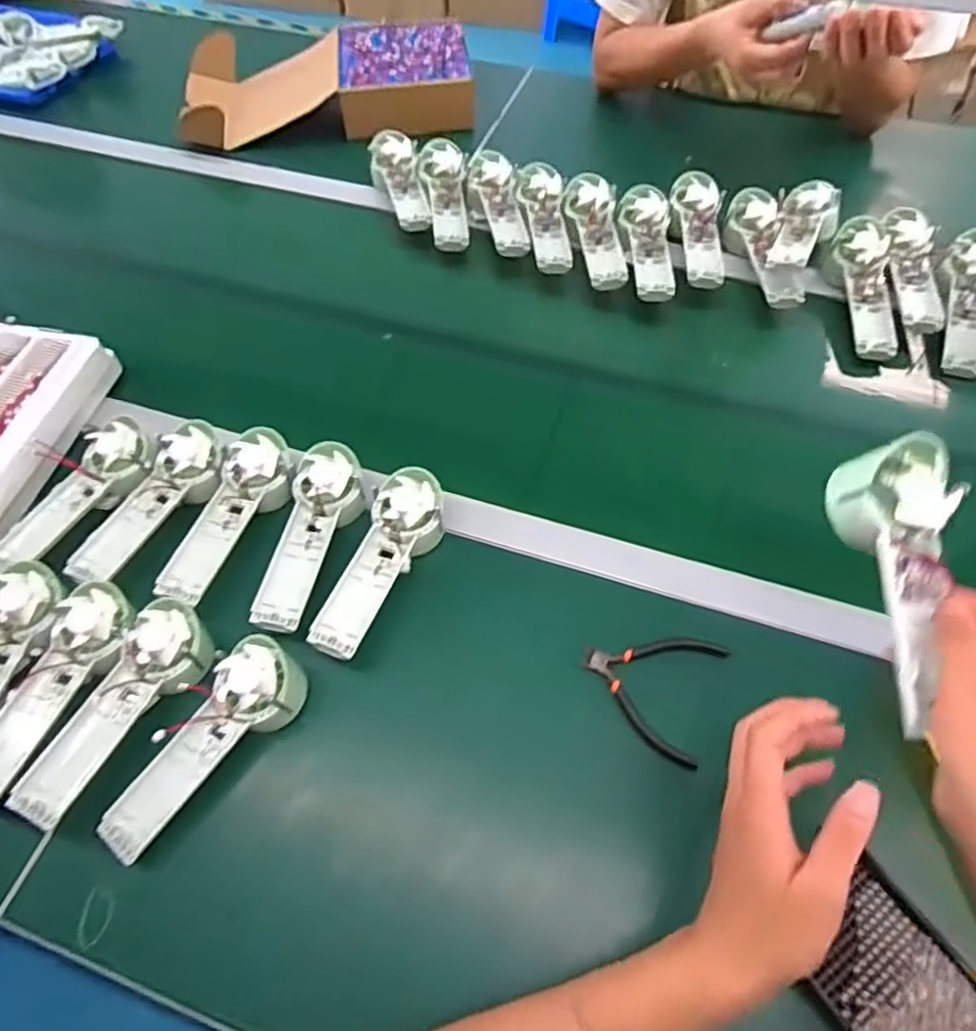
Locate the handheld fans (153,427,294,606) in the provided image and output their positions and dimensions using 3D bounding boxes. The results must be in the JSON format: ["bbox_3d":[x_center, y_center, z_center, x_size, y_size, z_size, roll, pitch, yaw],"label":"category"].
[{"bbox_3d":[-0.234,-0.002,0.613,0.067,0.028,0.179,13,60,10],"label":"handheld fans"}]

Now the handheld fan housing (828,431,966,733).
[{"bbox_3d":[0.253,0.040,0.412,0.065,0.034,0.172,1,79,2],"label":"handheld fan housing"}]

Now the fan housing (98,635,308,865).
[{"bbox_3d":[-0.219,0.177,0.518,0.061,0.040,0.181,32,64,19],"label":"fan housing"}]

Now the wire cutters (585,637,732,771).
[{"bbox_3d":[0.134,0.137,0.553,0.105,0.009,0.104,20,61,13],"label":"wire cutters"}]

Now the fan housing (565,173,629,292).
[{"bbox_3d":[0.131,-0.349,0.818,0.062,0.035,0.176,-2,58,0],"label":"fan housing"}]

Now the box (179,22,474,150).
[{"bbox_3d":[-0.236,-0.631,0.985,0.412,0.078,0.248,-7,59,-3],"label":"box"}]

